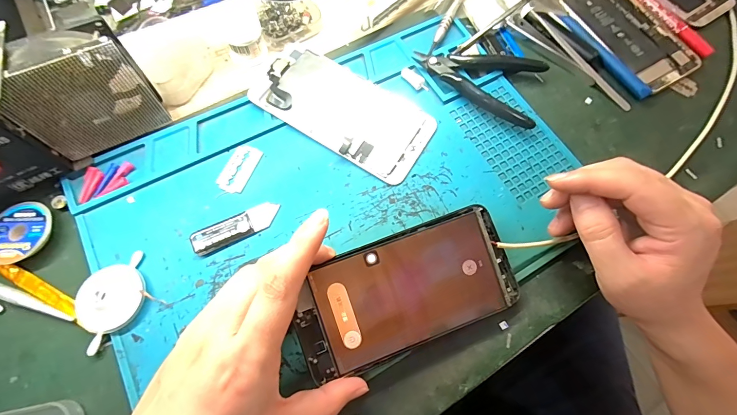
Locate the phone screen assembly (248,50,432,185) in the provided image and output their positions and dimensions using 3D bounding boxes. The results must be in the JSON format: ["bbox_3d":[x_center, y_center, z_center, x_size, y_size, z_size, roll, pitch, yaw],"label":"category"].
[{"bbox_3d":[-0.020,-0.085,0.294,0.150,0.006,0.076,31,70,6],"label":"phone screen assembly"}]

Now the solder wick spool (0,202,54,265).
[{"bbox_3d":[-0.249,0.018,0.242,0.041,0.011,0.044,-5,70,-4],"label":"solder wick spool"}]

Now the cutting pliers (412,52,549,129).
[{"bbox_3d":[0.108,-0.125,0.312,0.115,0.013,0.069,31,72,9],"label":"cutting pliers"}]

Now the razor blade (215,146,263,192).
[{"bbox_3d":[-0.105,-0.032,0.274,0.023,0.004,0.042,20,70,5],"label":"razor blade"}]

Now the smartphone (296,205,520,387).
[{"bbox_3d":[0.027,0.056,0.232,0.154,0.014,0.074,-21,89,-9],"label":"smartphone"}]

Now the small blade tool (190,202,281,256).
[{"bbox_3d":[-0.099,0.015,0.256,0.066,0.006,0.019,-24,73,-11],"label":"small blade tool"}]

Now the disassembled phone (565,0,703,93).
[{"bbox_3d":[0.262,-0.190,0.350,0.083,0.008,0.157,-30,74,-12],"label":"disassembled phone"}]

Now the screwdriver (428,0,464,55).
[{"bbox_3d":[0.082,-0.193,0.331,0.010,0.013,0.109,27,71,7],"label":"screwdriver"}]

